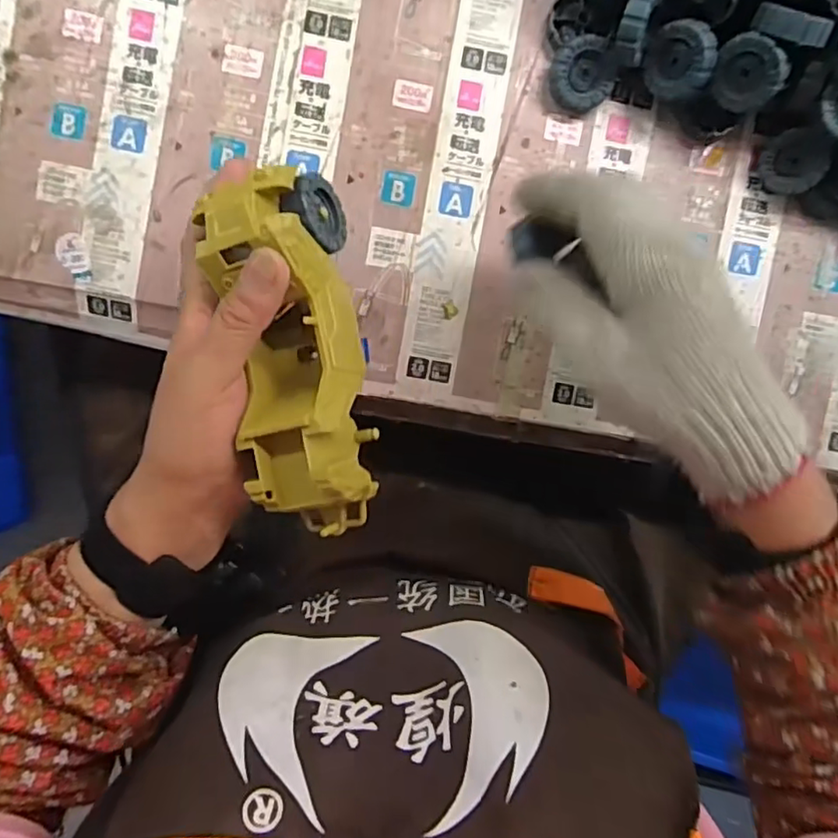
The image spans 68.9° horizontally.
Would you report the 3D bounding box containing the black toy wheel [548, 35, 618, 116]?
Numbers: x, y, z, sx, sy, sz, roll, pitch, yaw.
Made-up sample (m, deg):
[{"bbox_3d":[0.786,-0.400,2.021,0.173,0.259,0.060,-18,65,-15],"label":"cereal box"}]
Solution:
[{"bbox_3d":[0.098,-0.205,0.365,0.038,0.015,0.038,23,114,-16],"label":"black toy wheel"}]

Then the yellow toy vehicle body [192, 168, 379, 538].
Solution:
[{"bbox_3d":[-0.061,-0.030,0.296,0.062,0.054,0.173,-10,95,-2],"label":"yellow toy vehicle body"}]

